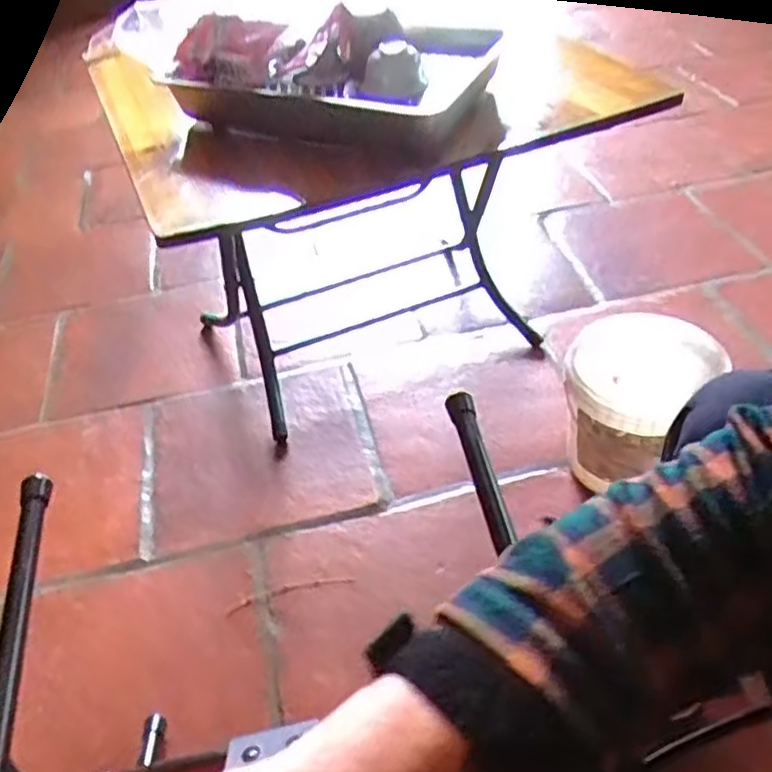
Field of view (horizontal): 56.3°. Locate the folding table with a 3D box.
[{"bbox_3d":[-0.007,-0.233,1.149,0.673,0.603,0.597,-18,44,-12],"label":"folding table"}]

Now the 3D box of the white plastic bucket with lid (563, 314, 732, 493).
[{"bbox_3d":[0.348,0.036,1.012,0.189,0.198,0.202,-4,43,4],"label":"white plastic bucket with lid"}]

